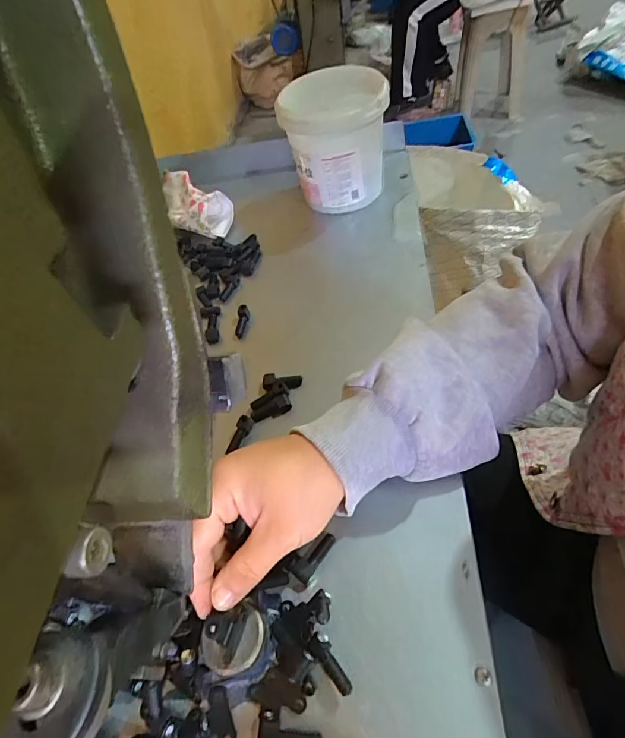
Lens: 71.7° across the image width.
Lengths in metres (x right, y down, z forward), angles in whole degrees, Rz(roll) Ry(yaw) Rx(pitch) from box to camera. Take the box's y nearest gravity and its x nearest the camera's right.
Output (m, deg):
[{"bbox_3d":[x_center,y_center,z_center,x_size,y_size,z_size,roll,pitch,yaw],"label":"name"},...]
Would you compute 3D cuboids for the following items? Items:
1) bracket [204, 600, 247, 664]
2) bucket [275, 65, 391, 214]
[{"bbox_3d":[-0.051,0.151,0.255,0.014,0.028,0.030,14,56,16],"label":"bracket"},{"bbox_3d":[0.030,-0.270,0.524,0.117,0.124,0.124,-5,53,7],"label":"bucket"}]

